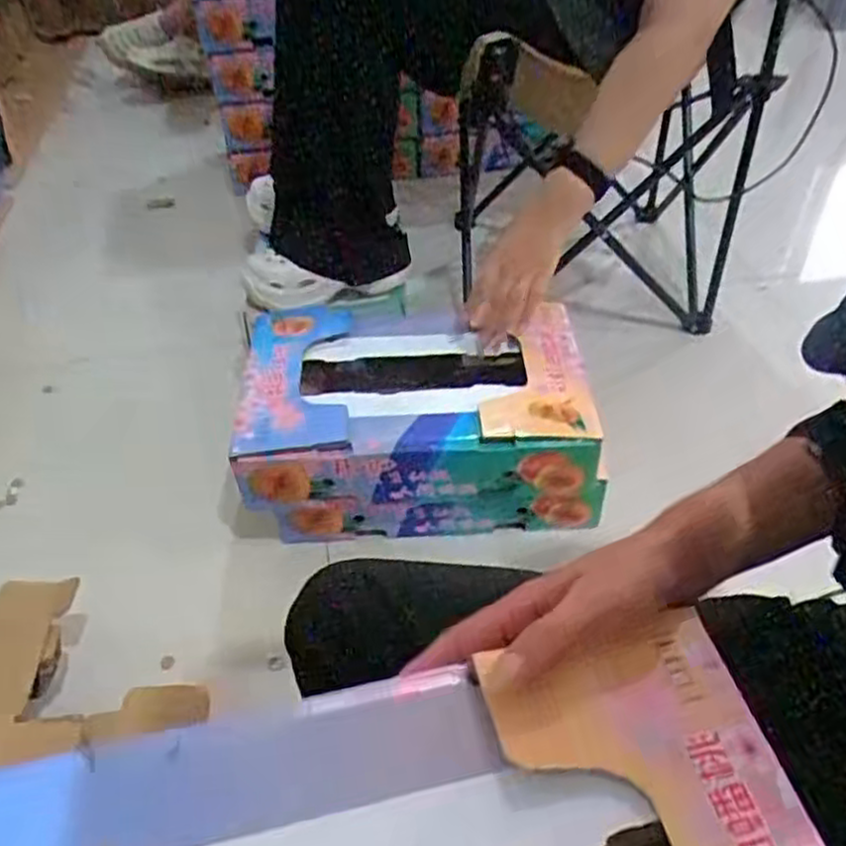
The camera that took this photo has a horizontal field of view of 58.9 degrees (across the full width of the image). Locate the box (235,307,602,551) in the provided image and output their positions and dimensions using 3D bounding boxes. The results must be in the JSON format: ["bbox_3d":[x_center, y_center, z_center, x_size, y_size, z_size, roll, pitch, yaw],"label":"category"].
[{"bbox_3d":[-0.005,0.008,0.926,0.393,0.200,0.227,-3,43,0],"label":"box"}]

